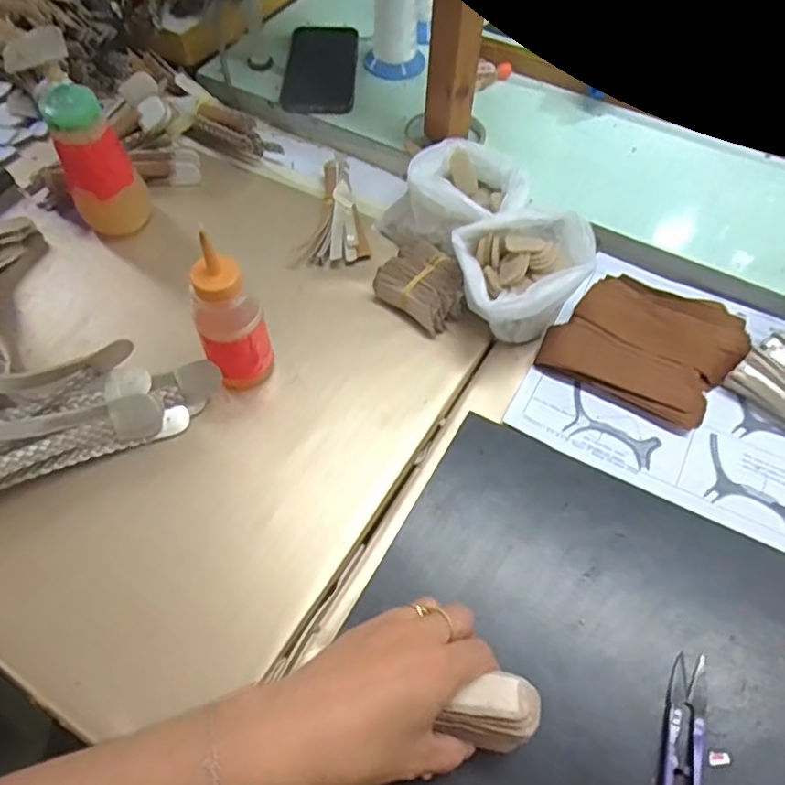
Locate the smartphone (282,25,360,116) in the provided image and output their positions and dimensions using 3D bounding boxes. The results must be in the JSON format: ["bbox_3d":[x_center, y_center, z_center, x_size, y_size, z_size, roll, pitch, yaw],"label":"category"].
[{"bbox_3d":[-0.081,-0.371,0.693,0.079,0.006,0.159,1,58,0],"label":"smartphone"}]

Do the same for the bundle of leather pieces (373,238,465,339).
[{"bbox_3d":[0.029,-0.096,0.544,0.076,0.034,0.069,38,65,21],"label":"bundle of leather pieces"}]

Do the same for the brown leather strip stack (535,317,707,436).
[{"bbox_3d":[0.189,-0.019,0.494,0.133,0.021,0.053,29,62,17],"label":"brown leather strip stack"}]

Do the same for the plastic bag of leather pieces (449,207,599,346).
[{"bbox_3d":[0.109,-0.096,0.517,0.113,0.068,0.097,-10,58,-6],"label":"plastic bag of leather pieces"}]

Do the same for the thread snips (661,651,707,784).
[{"bbox_3d":[0.168,0.202,0.347,0.023,0.013,0.101,17,59,10],"label":"thread snips"}]

